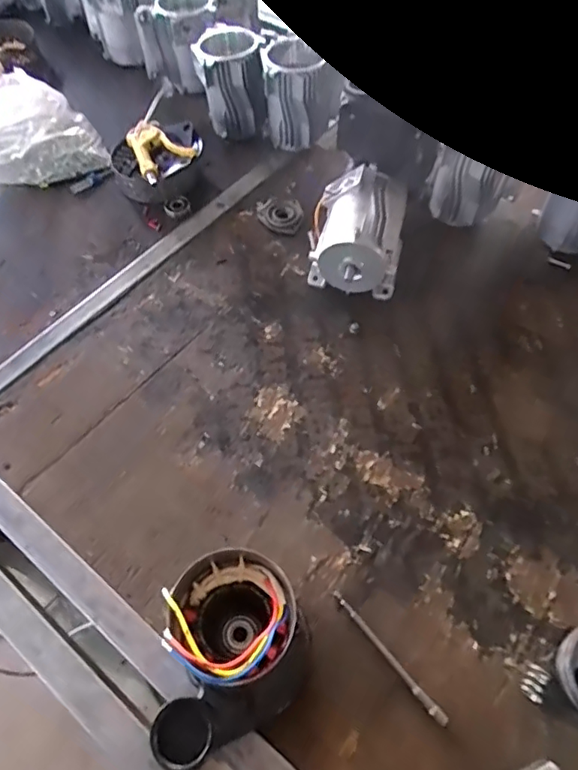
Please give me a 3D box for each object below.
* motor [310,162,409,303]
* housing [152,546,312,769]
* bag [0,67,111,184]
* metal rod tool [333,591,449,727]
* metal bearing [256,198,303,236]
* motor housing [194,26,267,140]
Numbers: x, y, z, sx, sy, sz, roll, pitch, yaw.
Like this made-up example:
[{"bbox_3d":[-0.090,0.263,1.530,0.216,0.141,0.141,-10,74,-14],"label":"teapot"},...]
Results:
[{"bbox_3d":[0.092,-0.204,0.755,0.119,0.122,0.154,6,59,5],"label":"motor"},{"bbox_3d":[-0.050,0.231,0.455,0.100,0.181,0.147,34,65,20],"label":"housing"},{"bbox_3d":[-0.453,-0.393,0.880,0.275,0.115,0.156,-24,61,-13],"label":"bag"},{"bbox_3d":[0.095,0.262,0.533,0.011,0.007,0.147,-37,65,-19],"label":"metal rod tool"},{"bbox_3d":[-0.015,-0.261,0.851,0.074,0.014,0.070,-1,59,1],"label":"metal bearing"},{"bbox_3d":[-0.095,-0.497,0.924,0.111,0.153,0.110,-2,59,0],"label":"motor housing"}]

